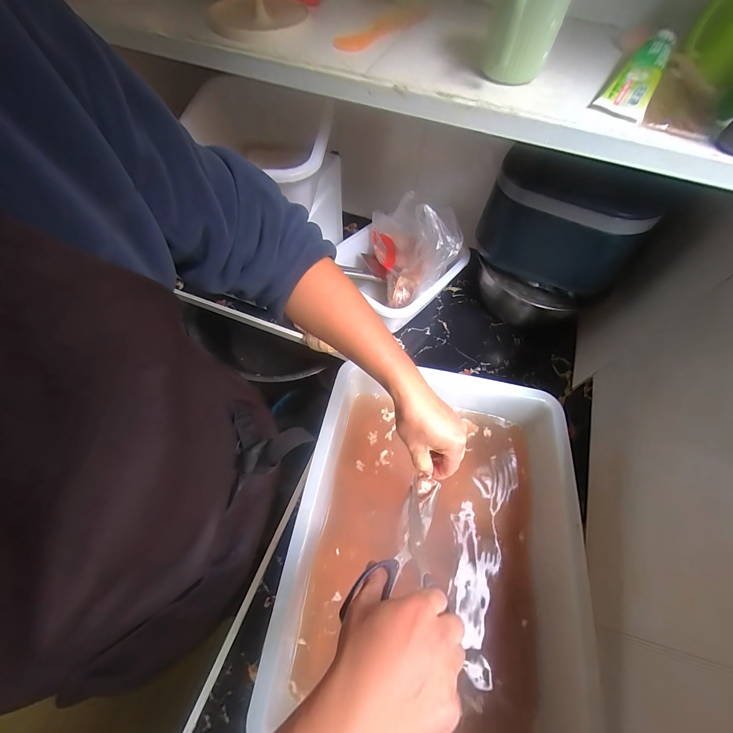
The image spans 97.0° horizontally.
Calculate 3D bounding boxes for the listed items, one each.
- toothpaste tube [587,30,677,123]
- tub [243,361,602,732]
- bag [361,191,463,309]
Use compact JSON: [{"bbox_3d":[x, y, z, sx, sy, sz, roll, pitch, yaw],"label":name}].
[{"bbox_3d":[0.286,-0.302,0.339,0.047,0.020,0.110,34,87,15],"label":"toothpaste tube"},{"bbox_3d":[0.098,0.247,0.487,0.383,0.104,0.496,14,61,5],"label":"tub"},{"bbox_3d":[0.088,-0.246,0.668,0.170,0.198,0.169,7,61,1],"label":"bag"}]

